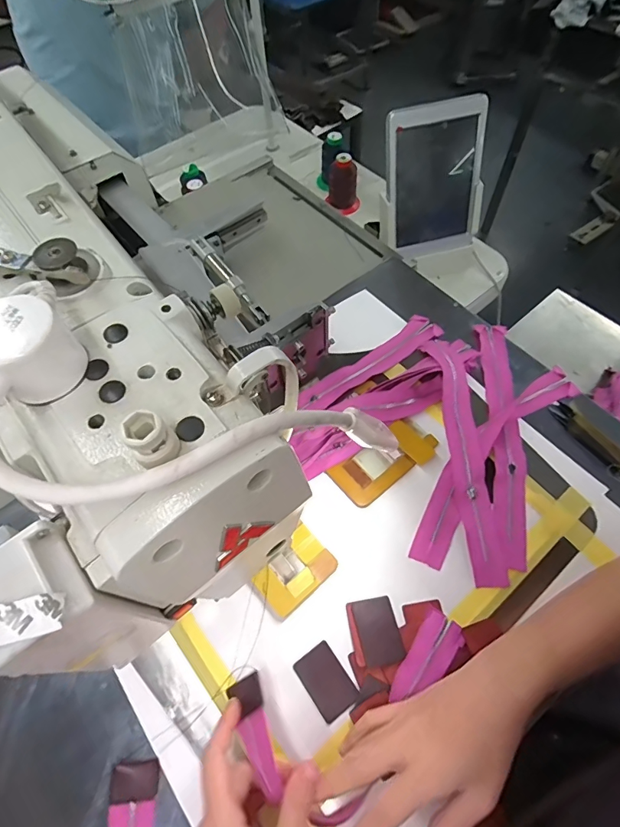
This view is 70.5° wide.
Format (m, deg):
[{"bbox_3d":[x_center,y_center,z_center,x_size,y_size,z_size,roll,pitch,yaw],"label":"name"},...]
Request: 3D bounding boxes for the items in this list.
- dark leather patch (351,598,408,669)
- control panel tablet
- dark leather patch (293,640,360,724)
[{"bbox_3d":[0.060,0.191,0.388,0.037,0.004,0.052,-13,61,-6],"label":"dark leather patch"},{"bbox_3d":[0.190,-0.347,0.674,0.150,0.223,0.030,-17,49,0],"label":"control panel tablet"},{"bbox_3d":[0.014,0.226,0.372,0.035,0.004,0.051,-33,64,-16],"label":"dark leather patch"}]

